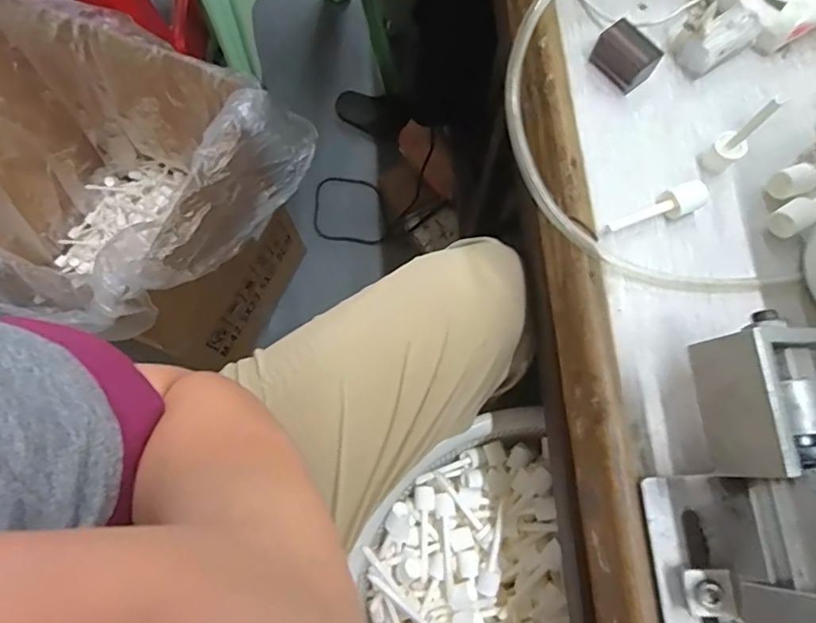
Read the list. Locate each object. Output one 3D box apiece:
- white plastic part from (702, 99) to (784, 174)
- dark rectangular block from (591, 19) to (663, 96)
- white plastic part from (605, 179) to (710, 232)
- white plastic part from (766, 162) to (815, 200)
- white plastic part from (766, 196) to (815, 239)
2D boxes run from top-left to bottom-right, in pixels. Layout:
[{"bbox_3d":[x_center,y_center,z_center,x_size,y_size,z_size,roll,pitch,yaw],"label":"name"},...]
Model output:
[{"bbox_3d":[0.204,-0.108,0.316,0.015,0.061,0.017,-34,77,-8],"label":"white plastic part"},{"bbox_3d":[0.146,-0.172,0.349,0.040,0.022,0.026,43,80,11],"label":"dark rectangular block"},{"bbox_3d":[0.157,-0.063,0.328,0.067,0.012,0.018,-23,76,-5],"label":"white plastic part"},{"bbox_3d":[0.262,-0.089,0.330,0.065,0.015,0.018,-23,76,-5],"label":"white plastic part"},{"bbox_3d":[0.264,-0.071,0.327,0.081,0.013,0.019,-29,76,-7],"label":"white plastic part"}]

